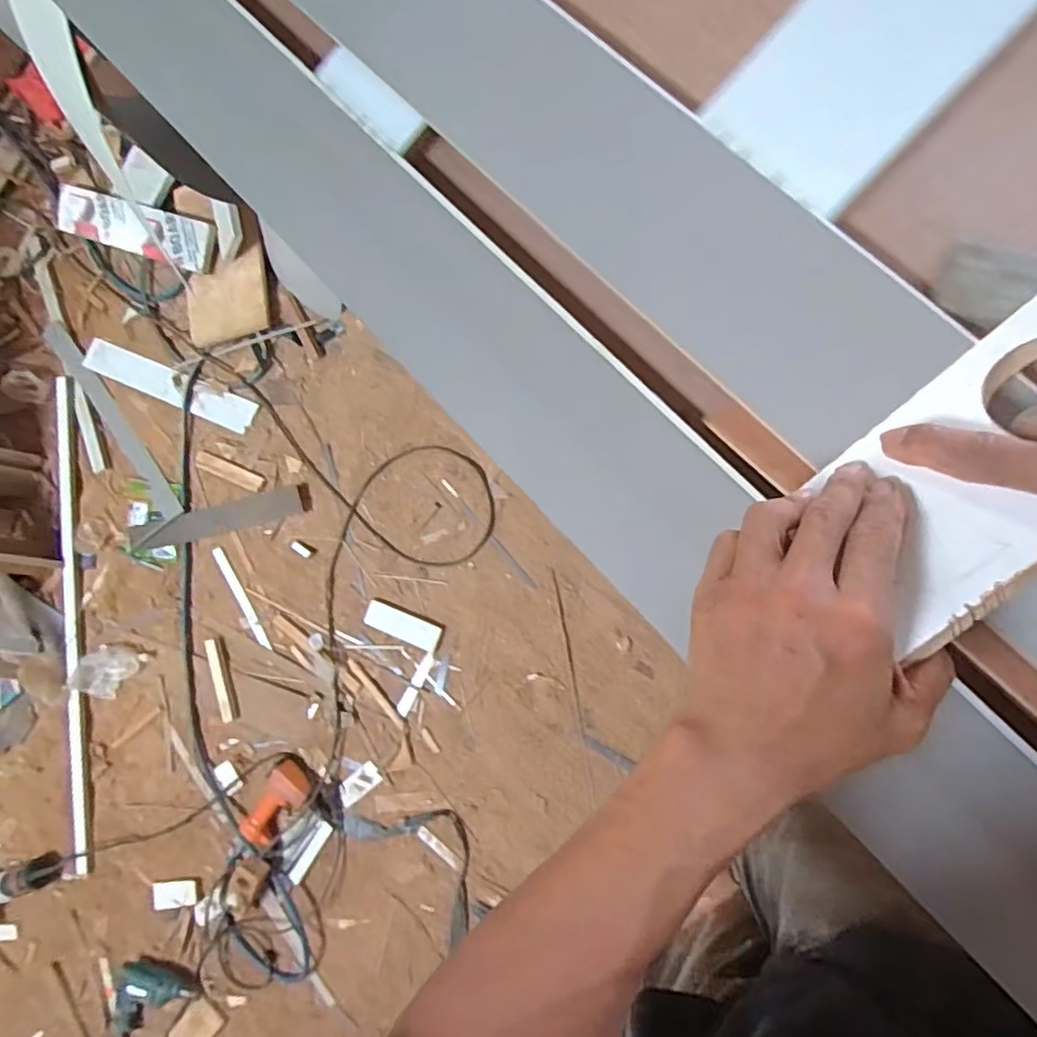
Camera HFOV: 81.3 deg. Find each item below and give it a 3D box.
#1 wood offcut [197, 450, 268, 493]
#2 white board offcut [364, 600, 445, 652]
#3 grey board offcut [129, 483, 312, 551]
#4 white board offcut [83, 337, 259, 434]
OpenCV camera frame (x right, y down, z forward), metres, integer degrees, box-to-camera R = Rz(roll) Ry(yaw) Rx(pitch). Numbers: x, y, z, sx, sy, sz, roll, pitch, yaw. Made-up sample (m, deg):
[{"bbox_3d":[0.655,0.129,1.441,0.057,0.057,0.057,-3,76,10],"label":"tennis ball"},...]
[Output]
[{"bbox_3d":[-0.682,-0.112,1.423,0.197,0.011,0.039,23,94,13],"label":"wood offcut"},{"bbox_3d":[-0.253,0.233,1.323,0.180,0.011,0.059,20,93,13],"label":"white board offcut"},{"bbox_3d":[-0.703,0.003,1.419,0.474,0.017,0.071,-13,86,13],"label":"grey board offcut"},{"bbox_3d":[-0.852,-0.324,1.476,0.500,0.021,0.082,22,93,10],"label":"white board offcut"}]

